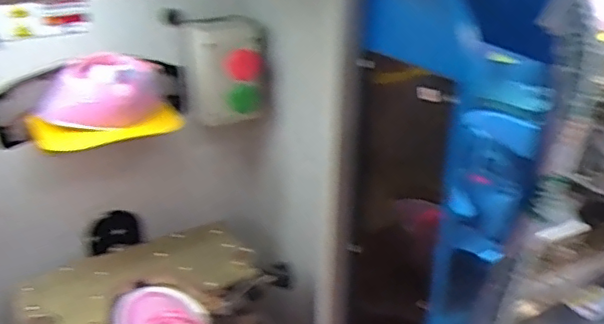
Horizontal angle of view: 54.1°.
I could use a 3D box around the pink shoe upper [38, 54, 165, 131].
[{"bbox_3d":[-0.238,-0.090,0.696,0.139,0.069,0.118,-9,28,-17],"label":"pink shoe upper"}]

